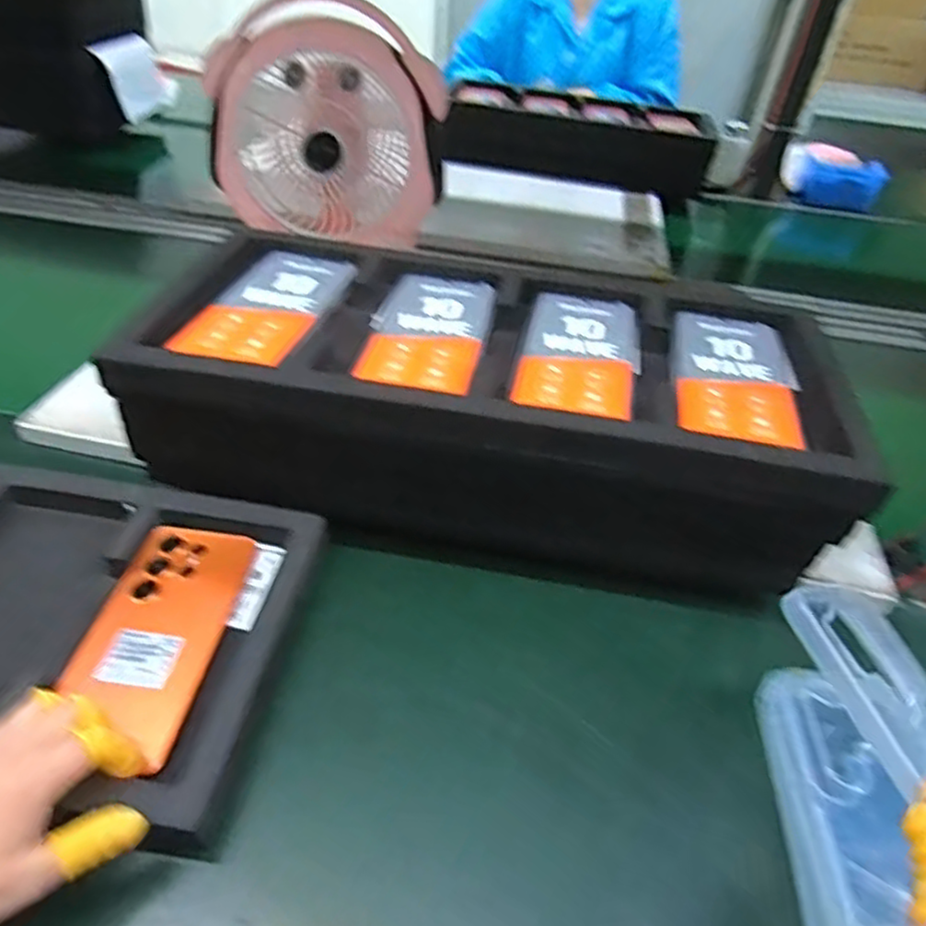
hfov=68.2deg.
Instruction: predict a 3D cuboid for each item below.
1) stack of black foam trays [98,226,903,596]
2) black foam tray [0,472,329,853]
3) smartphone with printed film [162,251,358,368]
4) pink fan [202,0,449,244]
[{"bbox_3d":[0.020,-0.044,0.532,0.459,0.141,0.219,9,40,3],"label":"stack of black foam trays"},{"bbox_3d":[-0.349,0.085,0.441,0.483,0.031,0.226,10,40,4],"label":"black foam tray"},{"bbox_3d":[-0.144,-0.120,0.513,0.080,0.008,0.159,14,41,9],"label":"smartphone with printed film"},{"bbox_3d":[-0.152,-0.365,0.742,0.221,0.227,0.137,-8,42,-17],"label":"pink fan"}]

